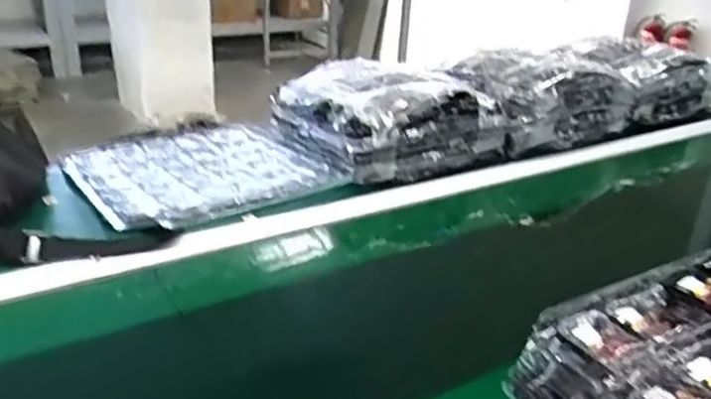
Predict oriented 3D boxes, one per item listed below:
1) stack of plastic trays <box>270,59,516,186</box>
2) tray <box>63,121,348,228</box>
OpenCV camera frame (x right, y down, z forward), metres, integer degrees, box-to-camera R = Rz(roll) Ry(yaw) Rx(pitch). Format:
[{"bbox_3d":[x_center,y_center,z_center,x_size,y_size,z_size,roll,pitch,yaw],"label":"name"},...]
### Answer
[{"bbox_3d":[0.049,-0.142,1.037,0.302,0.116,0.266,-12,30,-31],"label":"stack of plastic trays"},{"bbox_3d":[-0.216,-0.055,0.891,0.324,0.025,0.302,-15,31,-35],"label":"tray"}]

